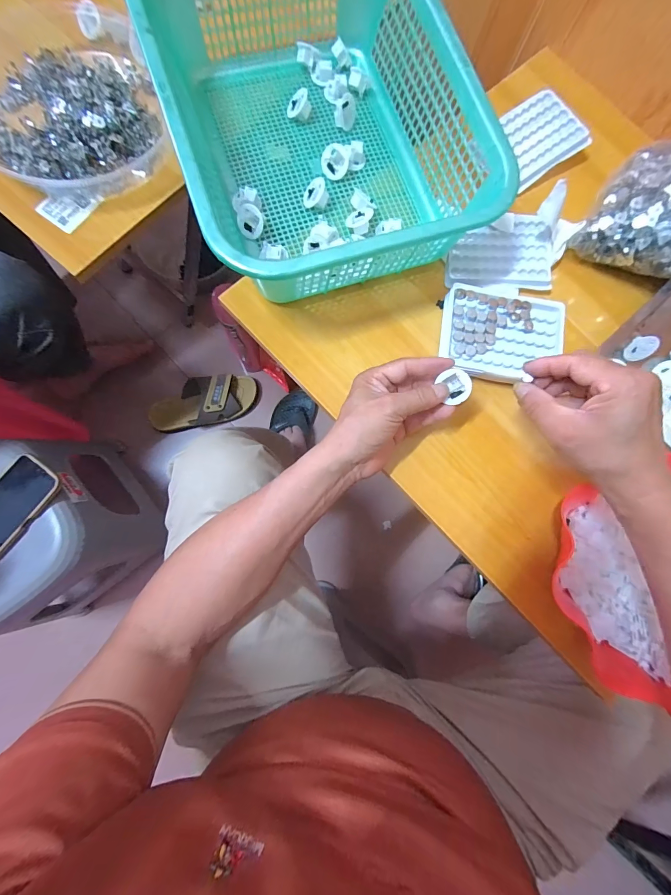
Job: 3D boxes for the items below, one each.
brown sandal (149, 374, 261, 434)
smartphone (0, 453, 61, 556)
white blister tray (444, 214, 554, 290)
[{"bbox_3d":[-0.315,-0.112,0.825,0.256,0.065,0.113,-13,82,-5],"label":"brown sandal"},{"bbox_3d":[-0.498,0.095,0.507,0.088,0.017,0.168,40,87,12],"label":"smartphone"},{"bbox_3d":[0.197,-0.236,0.406,0.123,0.014,0.086,2,81,-3],"label":"white blister tray"}]

